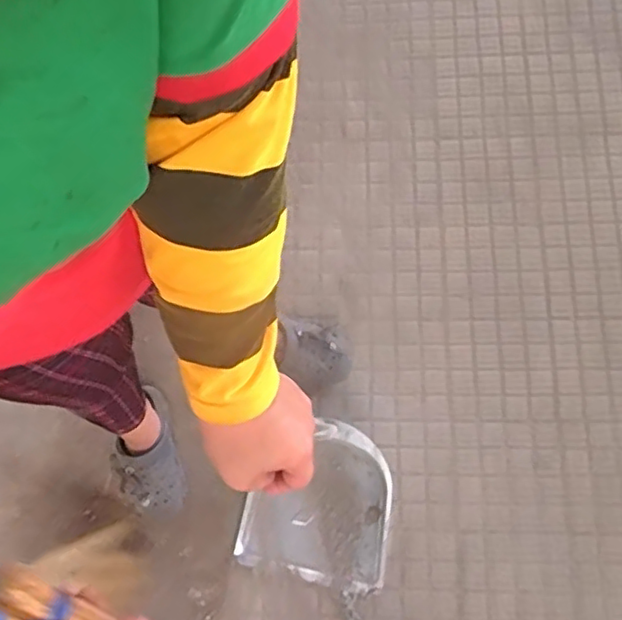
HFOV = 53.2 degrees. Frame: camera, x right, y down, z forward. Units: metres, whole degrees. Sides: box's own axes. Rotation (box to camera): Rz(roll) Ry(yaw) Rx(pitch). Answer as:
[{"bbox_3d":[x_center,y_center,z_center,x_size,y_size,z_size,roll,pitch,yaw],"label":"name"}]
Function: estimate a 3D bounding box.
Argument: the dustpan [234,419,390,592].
[{"bbox_3d":[0.006,0.359,1.172,0.296,0.103,0.296,-2,77,9],"label":"dustpan"}]

